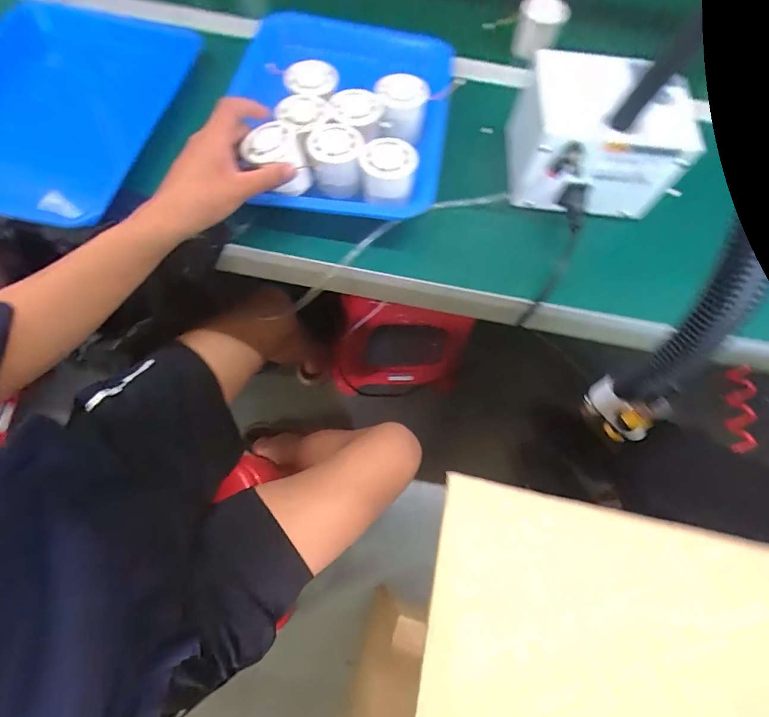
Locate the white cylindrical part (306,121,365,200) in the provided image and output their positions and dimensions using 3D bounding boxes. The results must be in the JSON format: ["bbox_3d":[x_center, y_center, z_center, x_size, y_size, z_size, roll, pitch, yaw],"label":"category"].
[{"bbox_3d":[-0.053,-0.224,0.459,0.057,0.050,0.060,0,67,-3],"label":"white cylindrical part"}]

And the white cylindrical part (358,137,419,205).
[{"bbox_3d":[0.004,-0.201,0.441,0.059,0.040,0.060,-2,67,-4],"label":"white cylindrical part"}]

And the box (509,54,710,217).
[{"bbox_3d":[0.241,-0.250,0.469,0.170,0.097,0.146,11,67,1],"label":"box"}]

